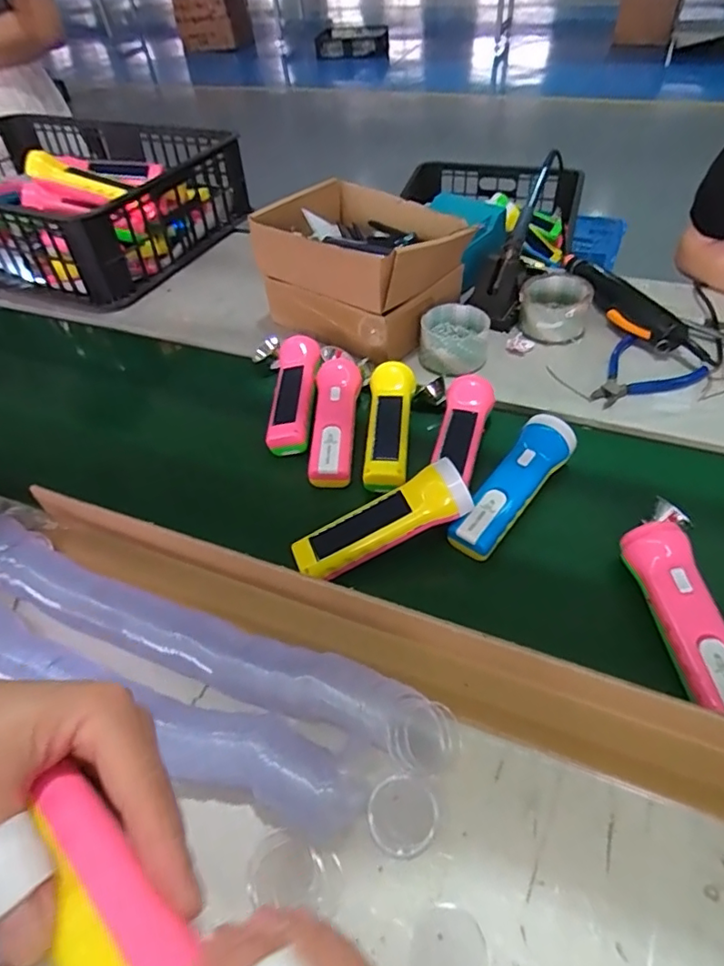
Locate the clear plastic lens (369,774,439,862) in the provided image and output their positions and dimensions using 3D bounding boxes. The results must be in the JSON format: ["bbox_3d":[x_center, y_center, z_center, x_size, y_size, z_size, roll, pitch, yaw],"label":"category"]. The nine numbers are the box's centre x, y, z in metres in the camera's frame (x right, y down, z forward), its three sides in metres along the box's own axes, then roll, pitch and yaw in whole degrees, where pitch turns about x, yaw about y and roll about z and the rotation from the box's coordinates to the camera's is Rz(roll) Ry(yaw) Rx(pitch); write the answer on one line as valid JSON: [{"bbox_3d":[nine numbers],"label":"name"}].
[{"bbox_3d":[0.027,0.220,0.367,0.045,0.006,0.044,-1,51,1],"label":"clear plastic lens"}]

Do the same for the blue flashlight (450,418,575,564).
[{"bbox_3d":[0.148,0.003,0.530,0.048,0.047,0.170,30,59,26],"label":"blue flashlight"}]

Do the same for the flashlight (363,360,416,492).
[{"bbox_3d":[0.029,-0.067,0.592,0.050,0.038,0.168,4,51,6],"label":"flashlight"}]

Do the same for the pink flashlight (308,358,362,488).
[{"bbox_3d":[-0.025,-0.070,0.603,0.052,0.034,0.165,1,51,3],"label":"pink flashlight"}]

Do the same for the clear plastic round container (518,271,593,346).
[{"bbox_3d":[0.249,-0.228,0.718,0.088,0.047,0.090,12,52,11],"label":"clear plastic round container"}]

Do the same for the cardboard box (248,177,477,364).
[{"bbox_3d":[0.009,-0.289,0.730,0.226,0.138,0.215,34,59,26],"label":"cardboard box"}]

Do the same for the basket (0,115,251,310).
[{"bbox_3d":[-0.561,-0.533,0.979,0.651,0.156,0.446,20,54,17],"label":"basket"}]

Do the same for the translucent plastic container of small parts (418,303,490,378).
[{"bbox_3d":[0.113,-0.173,0.681,0.082,0.049,0.091,8,51,8],"label":"translucent plastic container of small parts"}]

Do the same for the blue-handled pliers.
[{"bbox_3d":[0.324,-0.123,0.642,0.102,0.012,0.133,36,60,27],"label":"blue-handled pliers"}]

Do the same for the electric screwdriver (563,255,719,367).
[{"bbox_3d":[0.332,-0.227,0.713,0.064,0.031,0.259,-20,53,-14],"label":"electric screwdriver"}]

